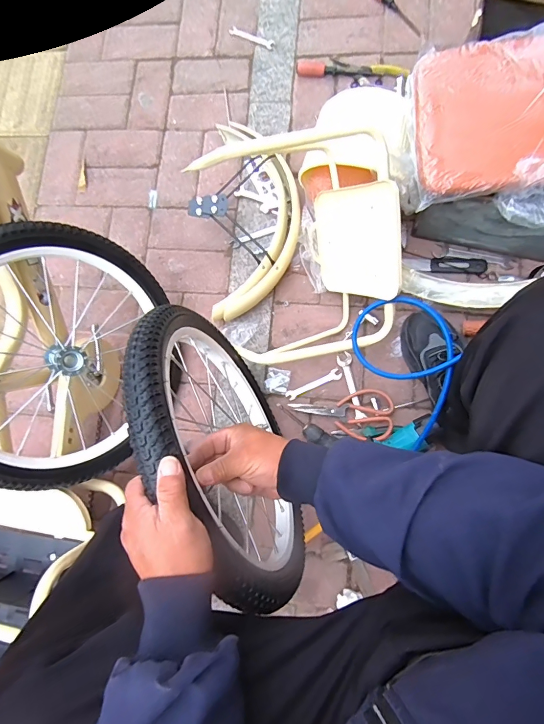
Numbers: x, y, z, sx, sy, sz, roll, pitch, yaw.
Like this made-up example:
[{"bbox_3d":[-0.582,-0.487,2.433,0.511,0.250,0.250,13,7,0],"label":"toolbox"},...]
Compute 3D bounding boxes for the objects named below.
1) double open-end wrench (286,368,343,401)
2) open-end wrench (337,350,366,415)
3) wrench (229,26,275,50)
[{"bbox_3d":[0.087,0.047,0.812,0.121,0.008,0.021,-25,81,3],"label":"double open-end wrench"},{"bbox_3d":[0.167,0.047,0.807,0.028,0.012,0.135,-17,81,4],"label":"open-end wrench"},{"bbox_3d":[-0.049,-0.786,0.946,0.118,0.011,0.024,28,86,9],"label":"wrench"}]

